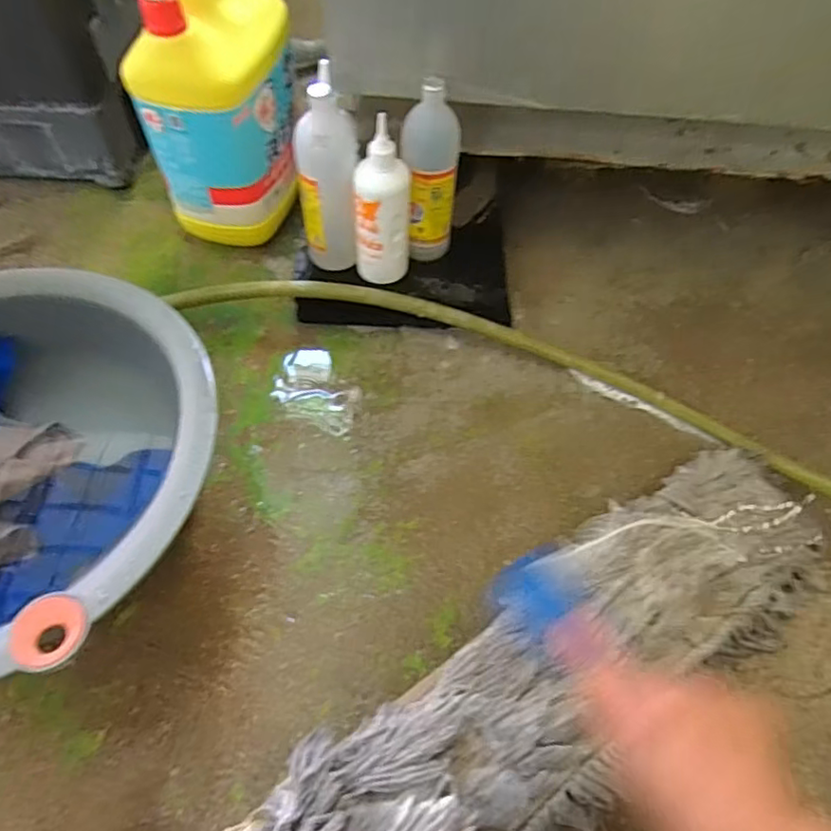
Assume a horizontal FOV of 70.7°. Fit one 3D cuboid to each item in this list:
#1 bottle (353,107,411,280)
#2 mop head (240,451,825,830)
[{"bbox_3d":[-0.035,-0.221,0.636,0.054,0.165,0.053,17,61,9],"label":"bottle"},{"bbox_3d":[0.115,0.204,0.447,0.584,0.052,0.150,-28,63,-26],"label":"mop head"}]

